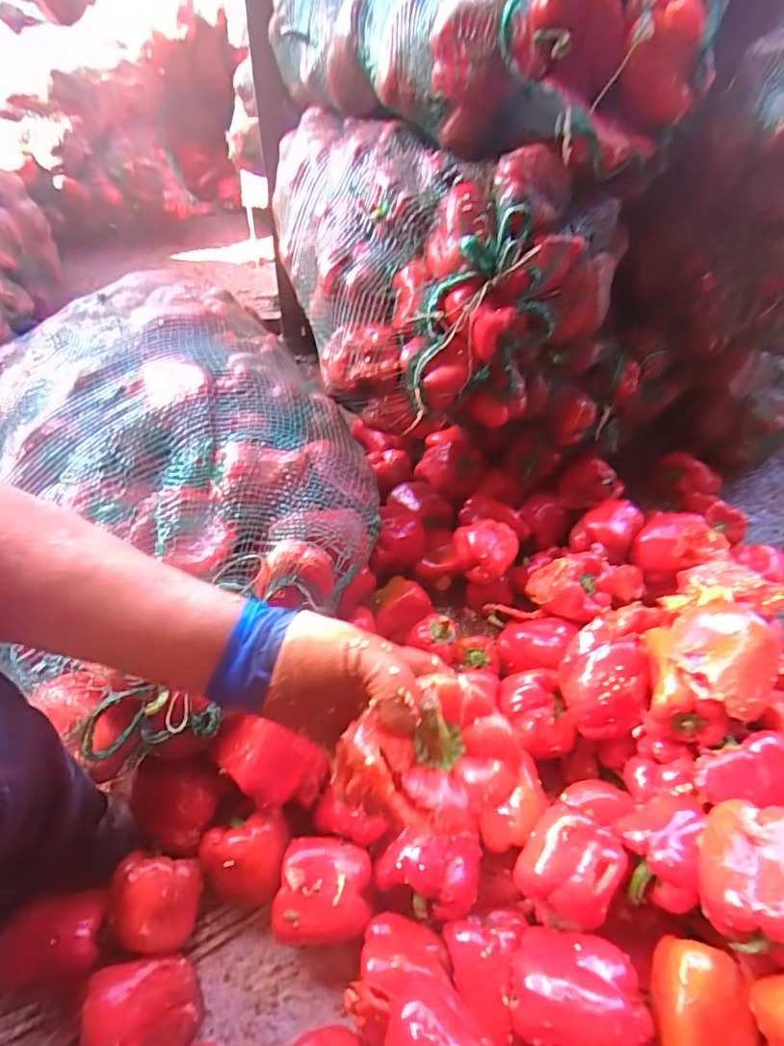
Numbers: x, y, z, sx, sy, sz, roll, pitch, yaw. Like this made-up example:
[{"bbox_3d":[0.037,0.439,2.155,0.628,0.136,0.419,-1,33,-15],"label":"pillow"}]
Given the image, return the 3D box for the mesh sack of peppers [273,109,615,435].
[{"bbox_3d":[0.053,-0.368,0.739,0.364,0.243,0.447,-15,55,-14],"label":"mesh sack of peppers"}]

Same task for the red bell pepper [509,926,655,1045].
[{"bbox_3d":[0.163,0.415,0.463,0.103,0.072,0.080,-10,18,26],"label":"red bell pepper"}]

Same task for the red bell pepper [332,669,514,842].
[{"bbox_3d":[0.022,0.150,0.333,0.110,0.060,0.078,-14,54,-13],"label":"red bell pepper"}]

